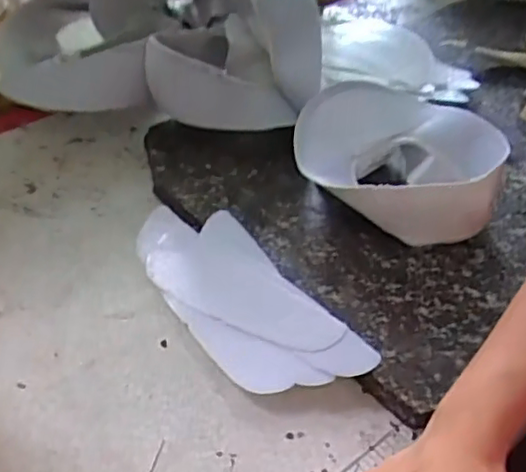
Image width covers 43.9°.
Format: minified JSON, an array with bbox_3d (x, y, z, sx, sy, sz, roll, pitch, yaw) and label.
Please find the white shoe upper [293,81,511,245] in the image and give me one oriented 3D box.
[{"bbox_3d":[0.113,-0.066,0.531,0.162,0.058,0.139,24,48,19],"label":"white shoe upper"}]

